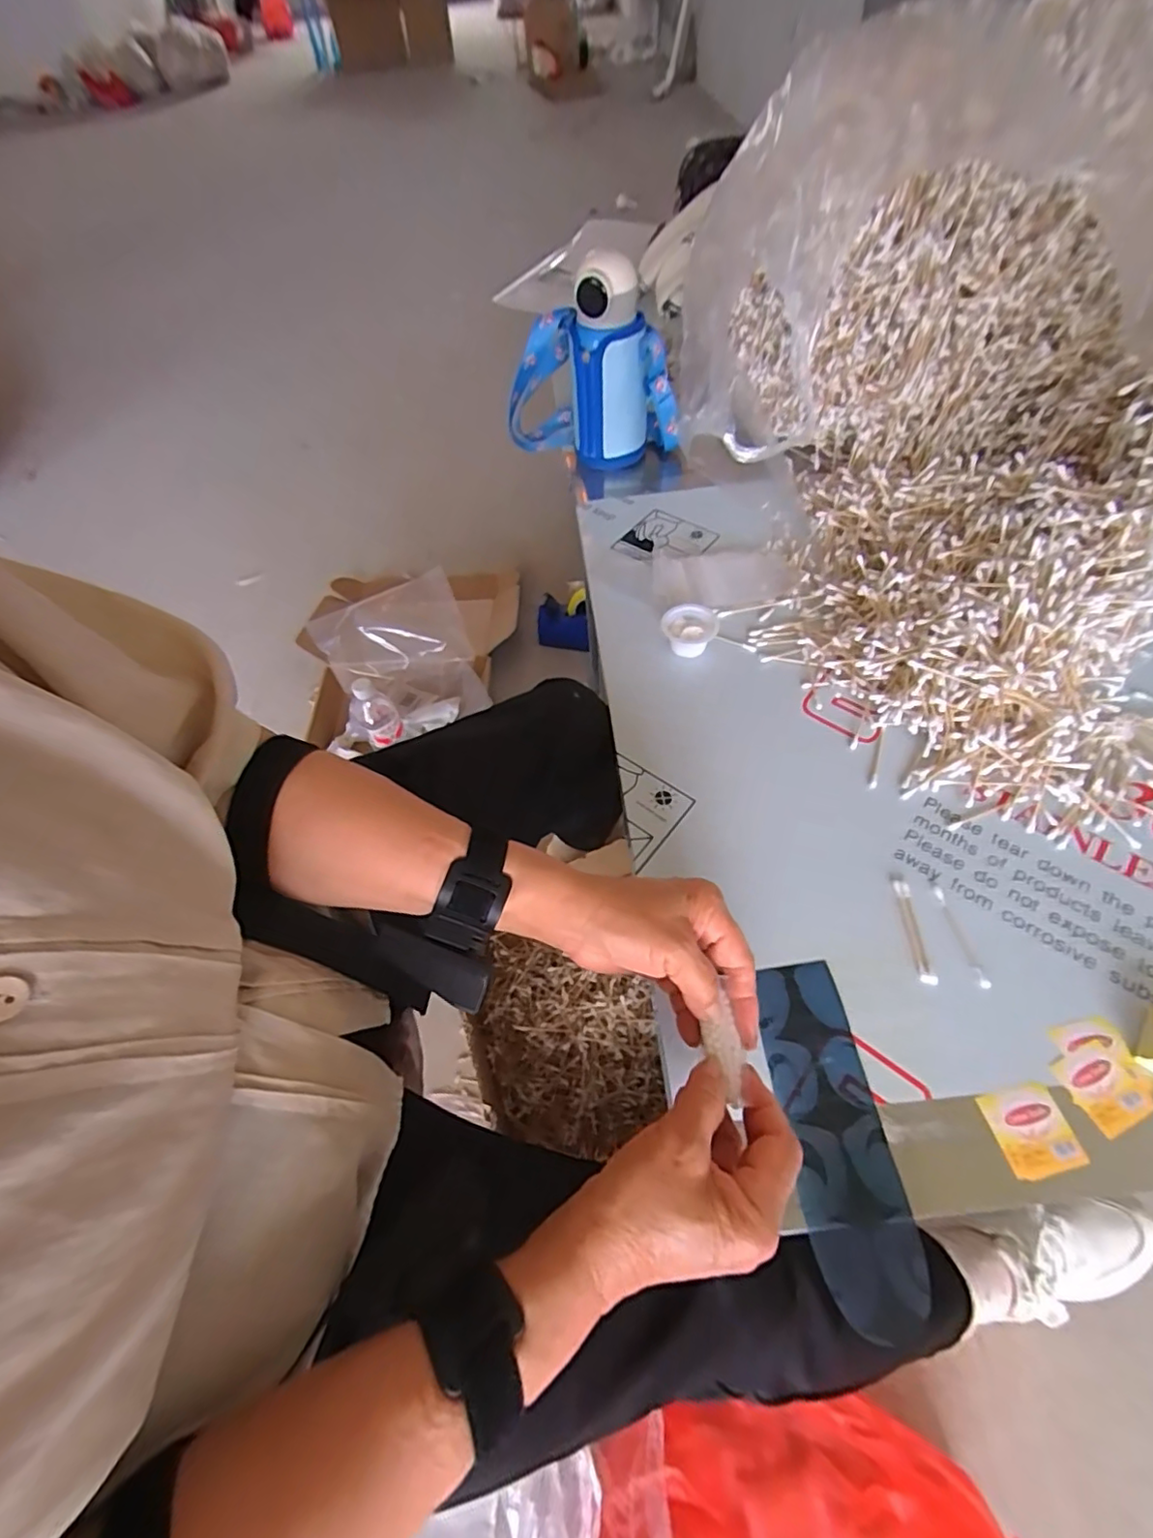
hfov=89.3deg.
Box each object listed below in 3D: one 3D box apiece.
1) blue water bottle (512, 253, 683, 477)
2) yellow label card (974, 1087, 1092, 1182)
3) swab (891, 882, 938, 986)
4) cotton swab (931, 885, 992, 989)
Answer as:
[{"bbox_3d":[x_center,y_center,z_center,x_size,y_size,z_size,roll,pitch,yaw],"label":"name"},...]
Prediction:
[{"bbox_3d":[0.017,-0.496,0.715,0.224,0.198,0.108,12,59,12],"label":"blue water bottle"},{"bbox_3d":[0.276,0.218,0.352,0.045,0.004,0.043,-13,57,-4],"label":"yellow label card"},{"bbox_3d":[0.243,0.115,0.420,0.010,0.004,0.074,-1,57,4],"label":"swab"},{"bbox_3d":[0.273,0.118,0.415,0.008,0.004,0.074,-9,57,-1],"label":"cotton swab"}]

